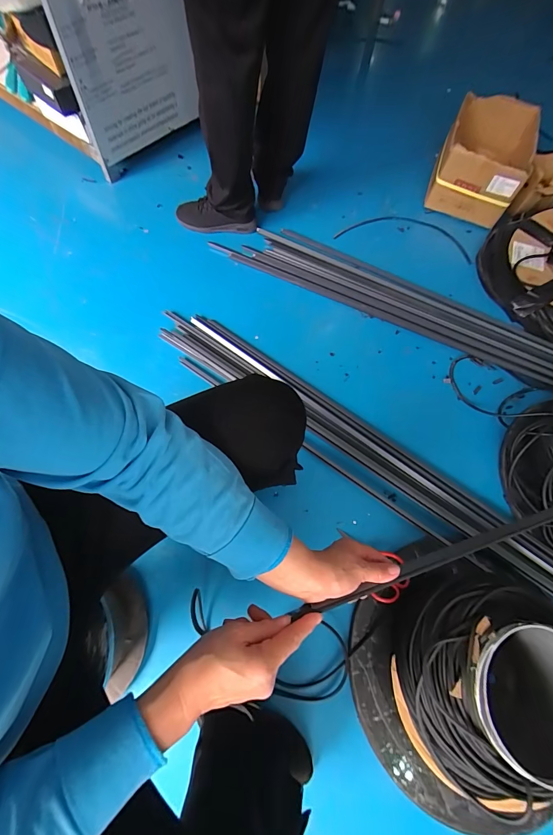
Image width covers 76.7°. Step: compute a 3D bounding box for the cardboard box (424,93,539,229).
[{"bbox_3d":[0.731,-0.920,1.221,0.297,0.171,0.379,26,68,7],"label":"cardboard box"}]

